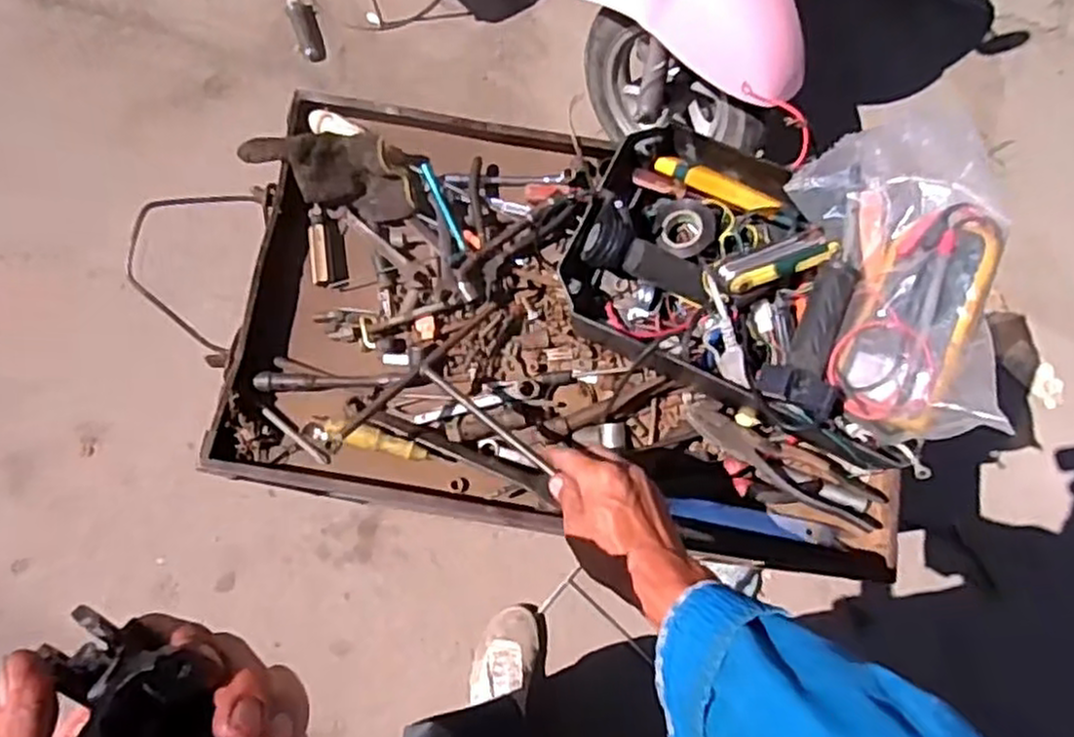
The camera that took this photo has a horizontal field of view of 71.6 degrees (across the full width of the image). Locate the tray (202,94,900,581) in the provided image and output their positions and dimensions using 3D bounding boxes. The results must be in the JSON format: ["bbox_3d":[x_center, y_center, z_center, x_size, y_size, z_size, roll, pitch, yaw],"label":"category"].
[{"bbox_3d":[0.031,-0.041,0.733,0.659,0.090,0.411,8,77,3],"label":"tray"}]

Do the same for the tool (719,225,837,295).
[{"bbox_3d":[0.220,-0.099,0.687,0.110,0.029,0.039,-22,79,-4],"label":"tool"}]

